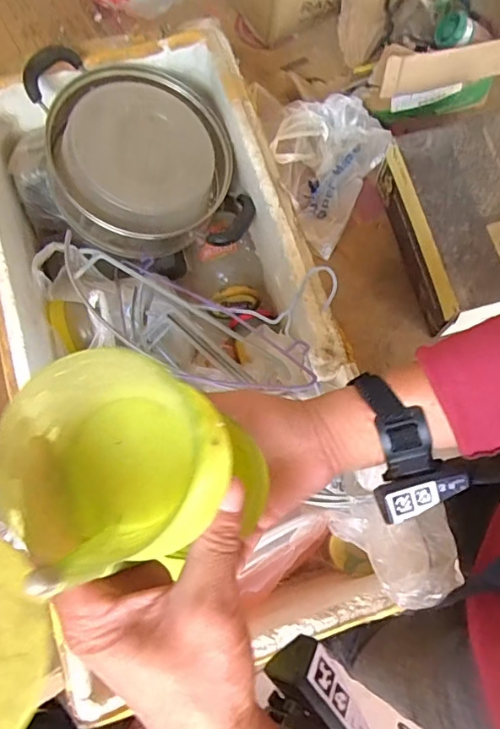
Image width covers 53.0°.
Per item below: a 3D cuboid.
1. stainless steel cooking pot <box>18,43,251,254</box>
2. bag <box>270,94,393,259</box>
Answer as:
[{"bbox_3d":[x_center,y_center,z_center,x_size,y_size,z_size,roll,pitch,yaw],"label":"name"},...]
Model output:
[{"bbox_3d":[-0.143,-0.282,0.693,0.272,0.110,0.272,3,83,-26],"label":"stainless steel cooking pot"},{"bbox_3d":[0.120,-0.343,0.859,0.178,0.089,0.229,31,75,9],"label":"bag"}]

